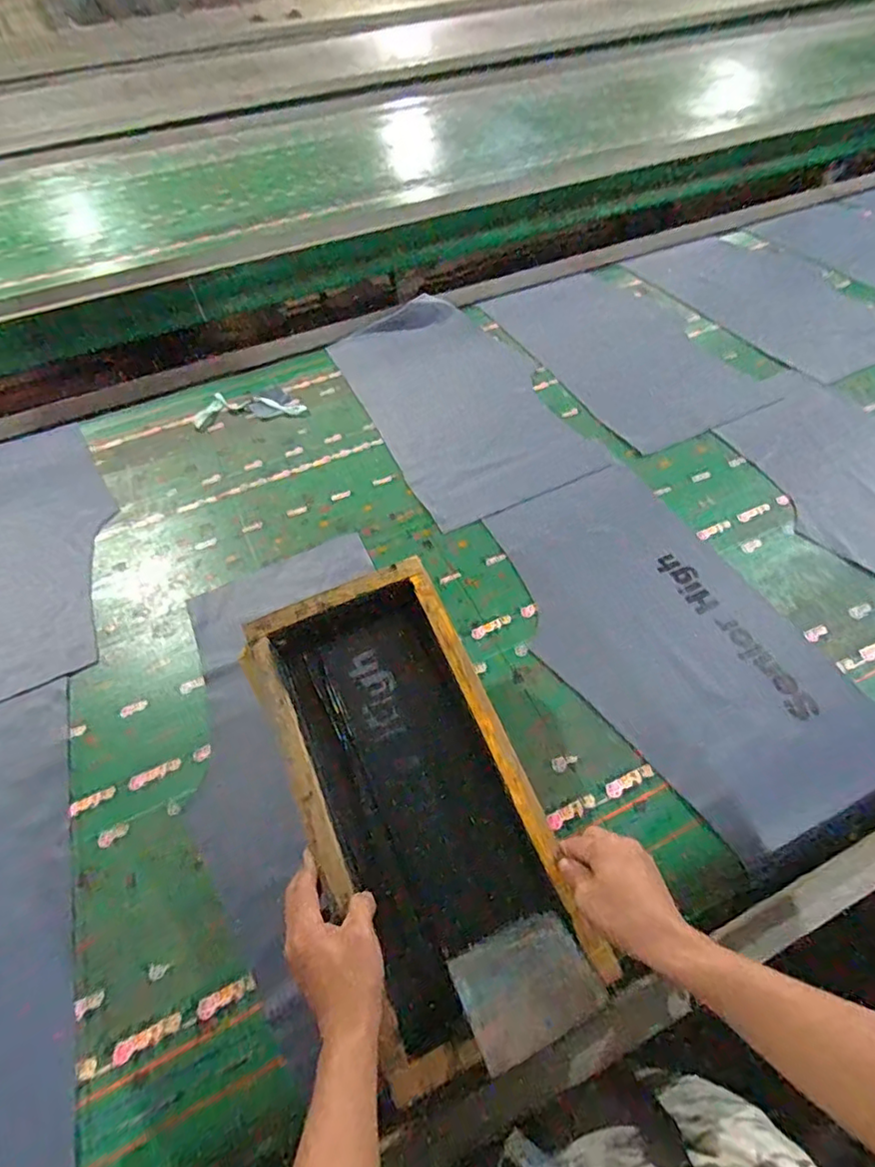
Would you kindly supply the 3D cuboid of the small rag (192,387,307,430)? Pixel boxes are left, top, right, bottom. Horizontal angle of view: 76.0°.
[{"bbox_3d":[-0.368,-0.346,1.088,0.207,0.016,0.094,-15,53,-6],"label":"small rag"}]

